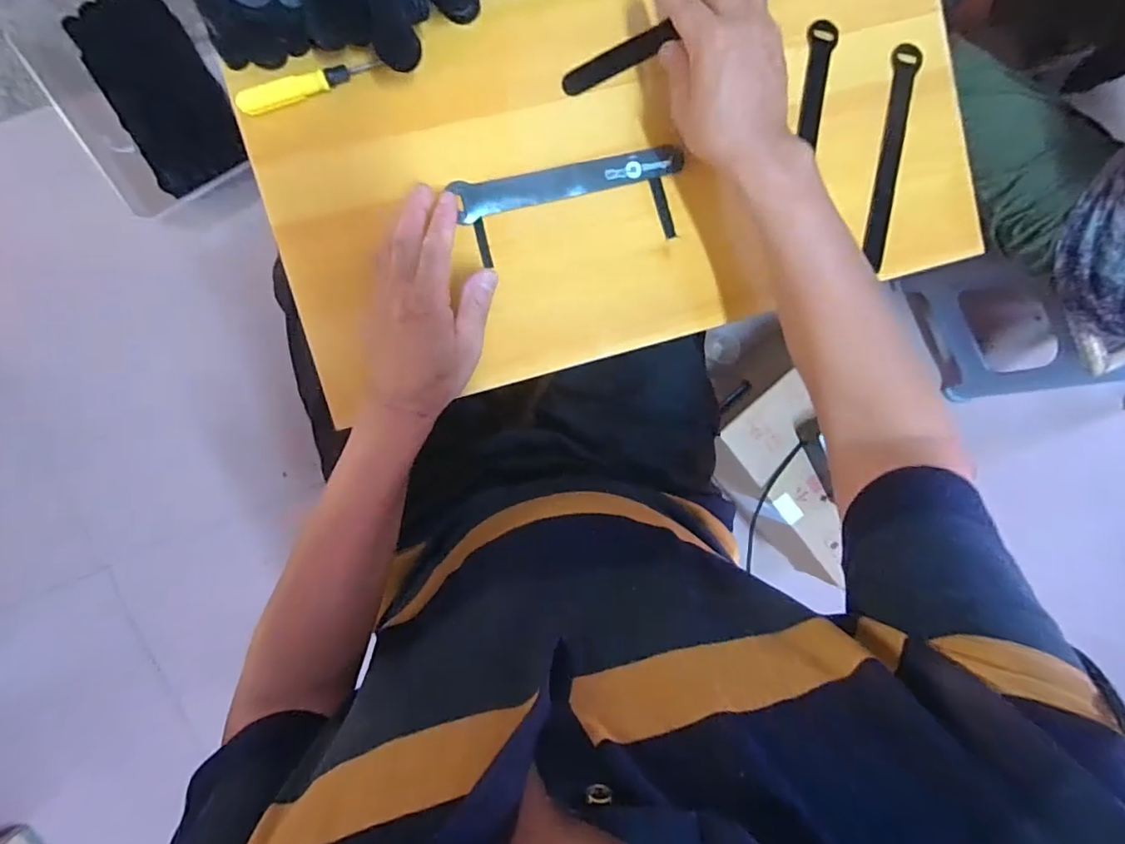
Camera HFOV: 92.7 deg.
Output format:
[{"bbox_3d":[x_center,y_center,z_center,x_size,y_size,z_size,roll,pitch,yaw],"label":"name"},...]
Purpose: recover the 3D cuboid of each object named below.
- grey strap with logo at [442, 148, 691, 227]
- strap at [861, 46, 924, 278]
[{"bbox_3d":[0.007,-0.200,0.447,0.188,0.011,0.030,-14,96,-5],"label":"grey strap with logo"},{"bbox_3d":[0.290,-0.235,0.477,0.024,0.005,0.186,7,96,-4],"label":"strap"}]

